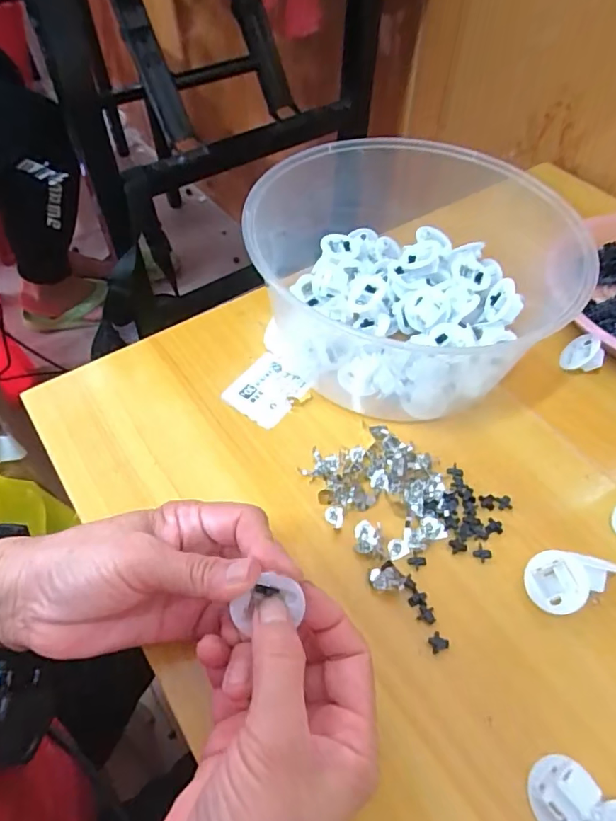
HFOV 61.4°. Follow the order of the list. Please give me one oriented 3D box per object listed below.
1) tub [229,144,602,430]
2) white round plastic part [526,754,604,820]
[{"bbox_3d":[0.071,-0.123,0.402,0.257,0.082,0.244,-1,53,1],"label":"tub"},{"bbox_3d":[0.117,0.179,0.241,0.026,0.018,0.031,30,60,22],"label":"white round plastic part"}]

